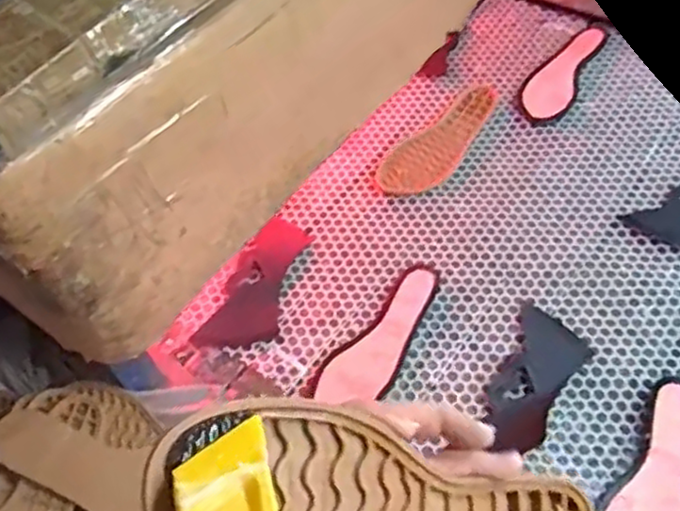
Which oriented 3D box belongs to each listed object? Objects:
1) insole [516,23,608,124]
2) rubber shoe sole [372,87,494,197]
[{"bbox_3d":[0.343,-0.288,1.071,0.077,0.012,0.233,23,59,21],"label":"insole"},{"bbox_3d":[0.155,-0.166,1.010,0.244,0.015,0.092,-37,59,-20],"label":"rubber shoe sole"}]

